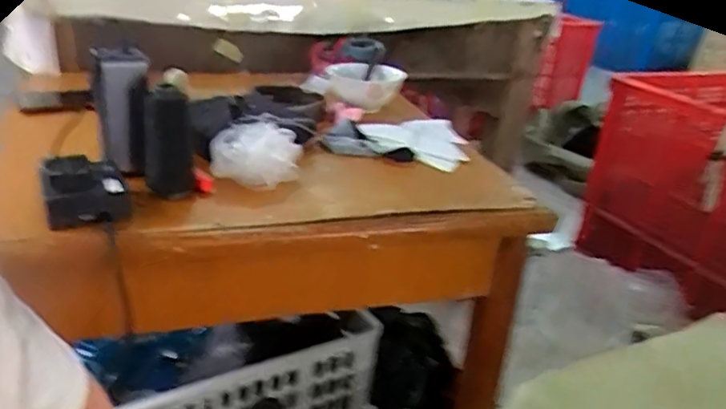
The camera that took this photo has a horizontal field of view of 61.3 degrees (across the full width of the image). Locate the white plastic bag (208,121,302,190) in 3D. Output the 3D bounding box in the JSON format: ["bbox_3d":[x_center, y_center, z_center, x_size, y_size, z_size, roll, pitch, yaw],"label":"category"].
[{"bbox_3d":[-0.119,-0.058,0.683,0.096,0.046,0.087,0,26,-11],"label":"white plastic bag"}]

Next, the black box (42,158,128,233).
[{"bbox_3d":[-0.259,-0.013,0.572,0.071,0.043,0.072,-8,29,-26],"label":"black box"}]

